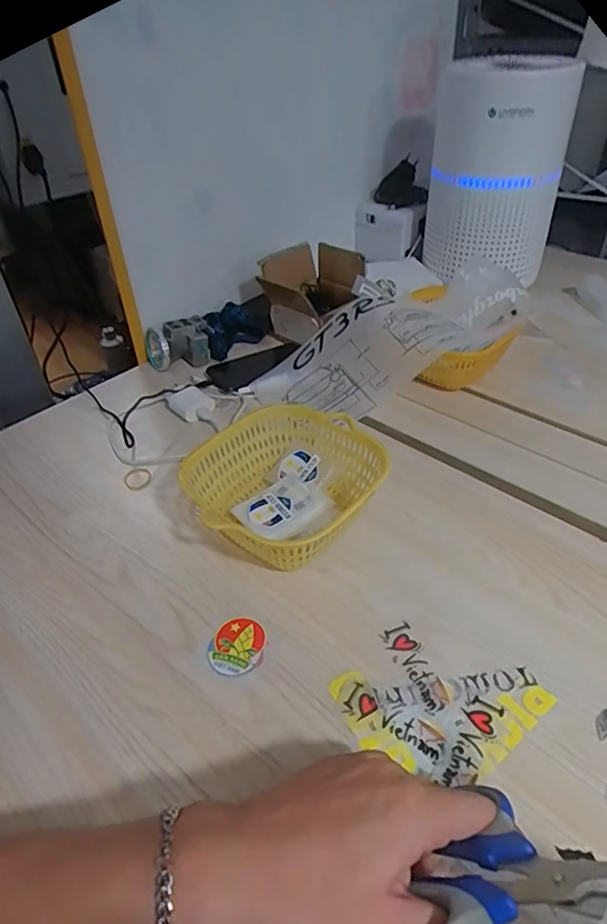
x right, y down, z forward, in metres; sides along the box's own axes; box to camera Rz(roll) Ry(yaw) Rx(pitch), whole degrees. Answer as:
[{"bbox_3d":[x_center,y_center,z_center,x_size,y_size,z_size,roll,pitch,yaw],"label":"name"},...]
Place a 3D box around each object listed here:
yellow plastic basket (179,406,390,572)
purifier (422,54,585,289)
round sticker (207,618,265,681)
[{"bbox_3d":[-0.018,0.027,0.494,0.157,0.072,0.164,22,47,25],"label":"yellow plastic basket"},{"bbox_3d":[0.303,-0.451,0.861,0.192,0.289,0.157,9,43,13],"label":"purifier"},{"bbox_3d":[-0.051,0.145,0.424,0.047,0.004,0.044,-2,42,1],"label":"round sticker"}]

